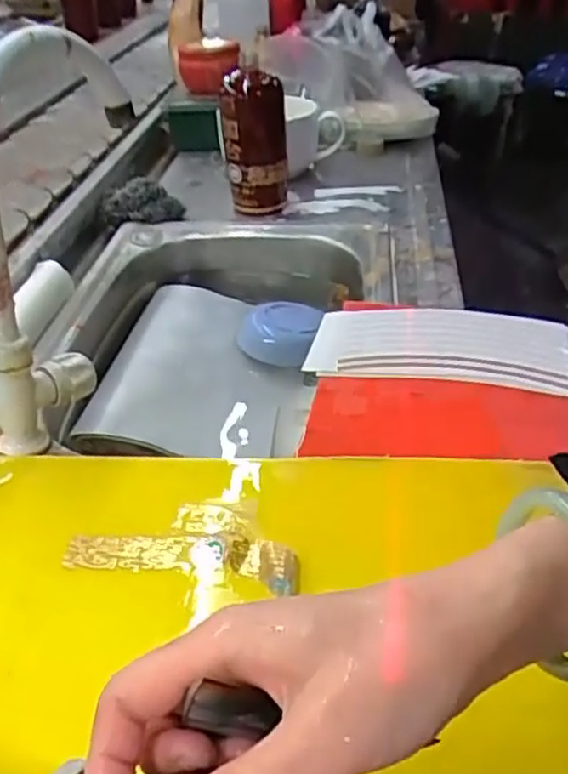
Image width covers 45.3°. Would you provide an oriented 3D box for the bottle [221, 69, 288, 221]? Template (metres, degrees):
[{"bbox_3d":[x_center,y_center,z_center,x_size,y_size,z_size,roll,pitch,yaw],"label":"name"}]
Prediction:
[{"bbox_3d":[-0.036,-0.311,0.870,0.080,0.173,0.081,-2,38,-3],"label":"bottle"}]

